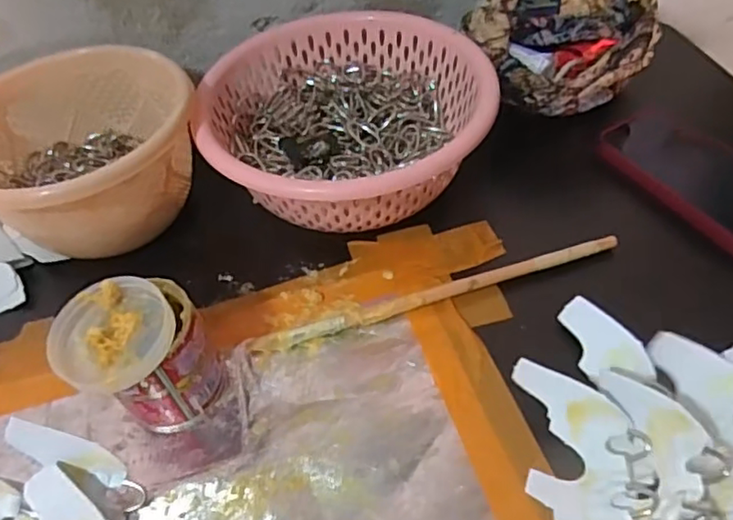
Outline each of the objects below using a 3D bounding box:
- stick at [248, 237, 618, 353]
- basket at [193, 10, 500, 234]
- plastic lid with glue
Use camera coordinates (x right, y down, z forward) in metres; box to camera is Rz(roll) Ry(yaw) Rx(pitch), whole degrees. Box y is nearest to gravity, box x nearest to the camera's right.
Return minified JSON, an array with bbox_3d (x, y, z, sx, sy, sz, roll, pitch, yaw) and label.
[{"bbox_3d":[0.050,0.024,0.421,0.259,0.012,0.013,-16,51,-7],"label":"stick"},{"bbox_3d":[-0.008,-0.112,0.496,0.191,0.078,0.203,-3,51,3],"label":"basket"},{"bbox_3d":[-0.139,0.039,0.338,0.068,0.014,0.062,-3,49,3],"label":"plastic lid with glue"}]

